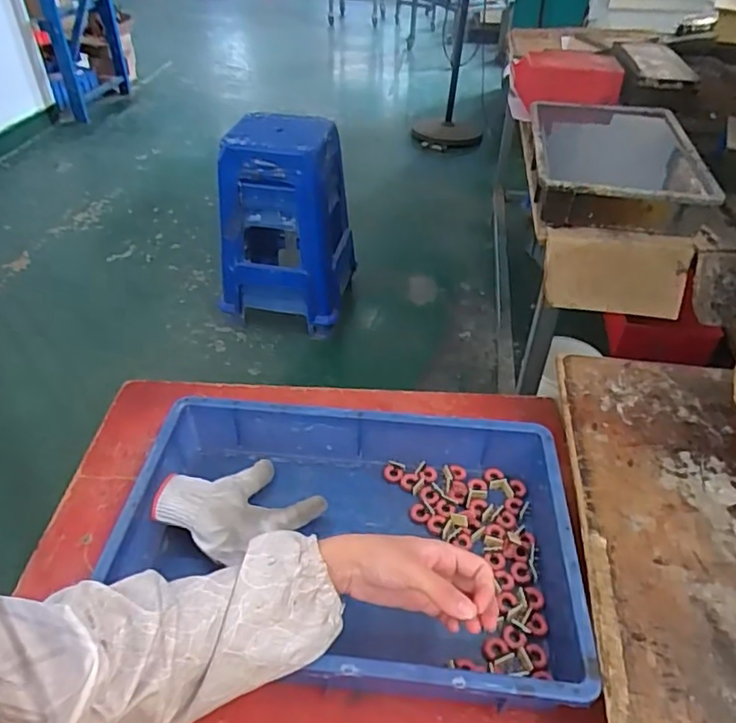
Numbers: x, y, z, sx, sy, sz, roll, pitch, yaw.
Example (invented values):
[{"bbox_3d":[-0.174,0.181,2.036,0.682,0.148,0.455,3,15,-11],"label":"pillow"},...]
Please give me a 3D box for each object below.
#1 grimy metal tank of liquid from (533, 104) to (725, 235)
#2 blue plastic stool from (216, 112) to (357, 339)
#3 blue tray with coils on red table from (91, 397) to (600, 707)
[{"bbox_3d":[0.466,-0.393,1.119,0.293,0.073,0.477,8,42,7],"label":"grimy metal tank of liquid"},{"bbox_3d":[-0.262,-0.444,1.846,0.393,0.558,0.297,7,41,6],"label":"blue plastic stool"},{"bbox_3d":[-0.019,0.182,0.588,0.427,0.087,0.281,5,41,3],"label":"blue tray with coils on red table"}]

